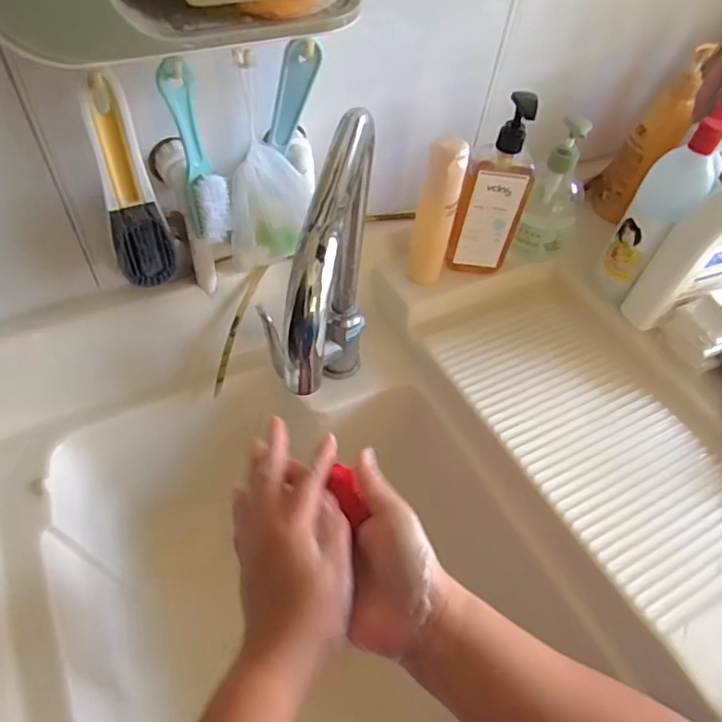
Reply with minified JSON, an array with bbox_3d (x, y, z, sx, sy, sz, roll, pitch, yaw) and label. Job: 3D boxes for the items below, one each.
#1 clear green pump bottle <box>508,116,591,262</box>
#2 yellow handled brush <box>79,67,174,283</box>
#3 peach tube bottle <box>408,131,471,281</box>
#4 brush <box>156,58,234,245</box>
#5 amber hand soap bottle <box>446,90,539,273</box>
[{"bbox_3d":[0.227,-0.189,0.632,0.061,0.150,0.068,19,54,9],"label":"clear green pump bottle"},{"bbox_3d":[-0.185,-0.132,0.438,0.044,0.172,0.031,-15,56,-16],"label":"yellow handled brush"},{"bbox_3d":[0.080,-0.155,0.586,0.042,0.163,0.035,14,53,5],"label":"peach tube bottle"},{"bbox_3d":[-0.131,-0.164,0.448,0.028,0.146,0.029,40,60,22],"label":"brush"},{"bbox_3d":[0.142,-0.179,0.584,0.068,0.201,0.038,14,53,5],"label":"amber hand soap bottle"}]

